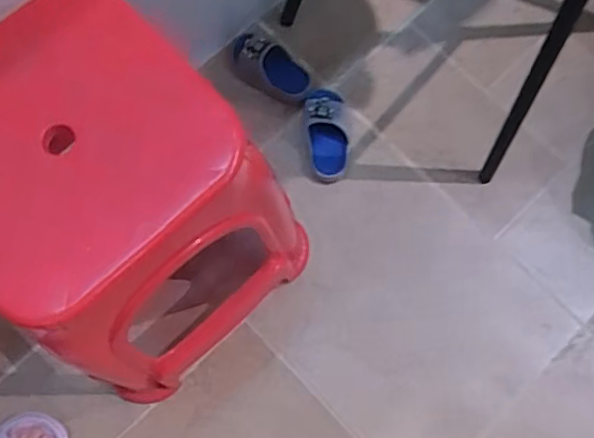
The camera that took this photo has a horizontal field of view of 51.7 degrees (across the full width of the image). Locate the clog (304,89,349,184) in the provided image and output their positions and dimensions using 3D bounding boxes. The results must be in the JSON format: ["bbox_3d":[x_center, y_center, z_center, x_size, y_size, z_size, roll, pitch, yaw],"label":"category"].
[{"bbox_3d":[0.055,-0.152,1.071,0.072,0.068,0.174,-5,74,0],"label":"clog"}]

